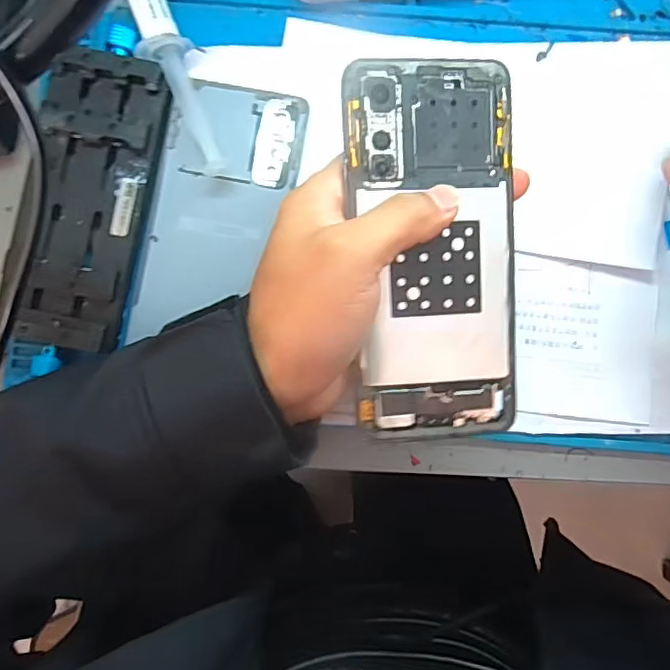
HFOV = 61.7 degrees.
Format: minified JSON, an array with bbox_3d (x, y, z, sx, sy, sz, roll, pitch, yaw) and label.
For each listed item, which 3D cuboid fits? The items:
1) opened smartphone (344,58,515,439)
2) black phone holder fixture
[{"bbox_3d":[0.044,-0.035,0.243,0.070,0.013,0.158,-3,95,2],"label":"opened smartphone"},{"bbox_3d":[-0.126,-0.069,0.285,0.058,0.026,0.147,9,93,2],"label":"black phone holder fixture"}]

